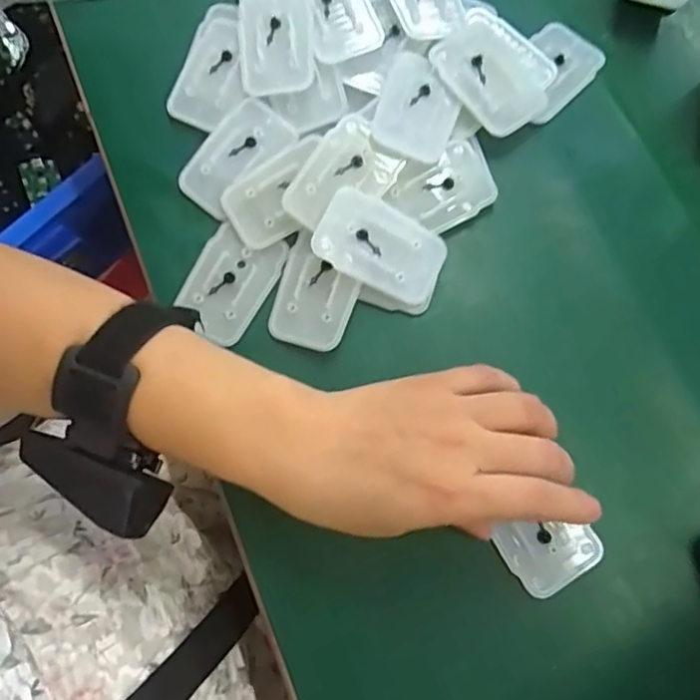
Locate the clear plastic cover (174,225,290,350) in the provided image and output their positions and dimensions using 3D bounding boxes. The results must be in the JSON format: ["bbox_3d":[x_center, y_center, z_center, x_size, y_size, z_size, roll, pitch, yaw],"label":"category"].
[{"bbox_3d":[-0.067,-0.038,0.330,0.043,0.004,0.061,26,77,6],"label":"clear plastic cover"}]

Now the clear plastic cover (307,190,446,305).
[{"bbox_3d":[0.016,-0.056,0.320,0.069,0.005,0.043,28,80,-9],"label":"clear plastic cover"}]

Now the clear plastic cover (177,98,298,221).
[{"bbox_3d":[-0.067,-0.112,0.342,0.042,0.004,0.068,42,90,11],"label":"clear plastic cover"}]

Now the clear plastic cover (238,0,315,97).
[{"bbox_3d":[-0.043,-0.183,0.348,0.042,0.014,0.069,-4,75,-1],"label":"clear plastic cover"}]

